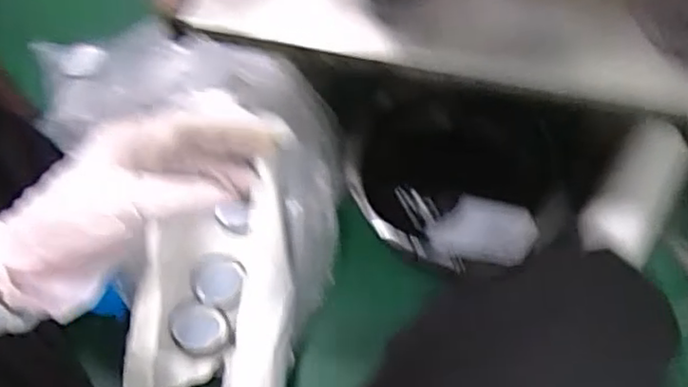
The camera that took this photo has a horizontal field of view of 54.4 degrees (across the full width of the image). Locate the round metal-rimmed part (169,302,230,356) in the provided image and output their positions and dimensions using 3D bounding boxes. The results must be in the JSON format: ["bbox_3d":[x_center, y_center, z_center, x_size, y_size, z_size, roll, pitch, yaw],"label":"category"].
[{"bbox_3d":[-0.168,0.157,0.780,0.066,0.011,0.066,12,52,-16],"label":"round metal-rimmed part"}]

